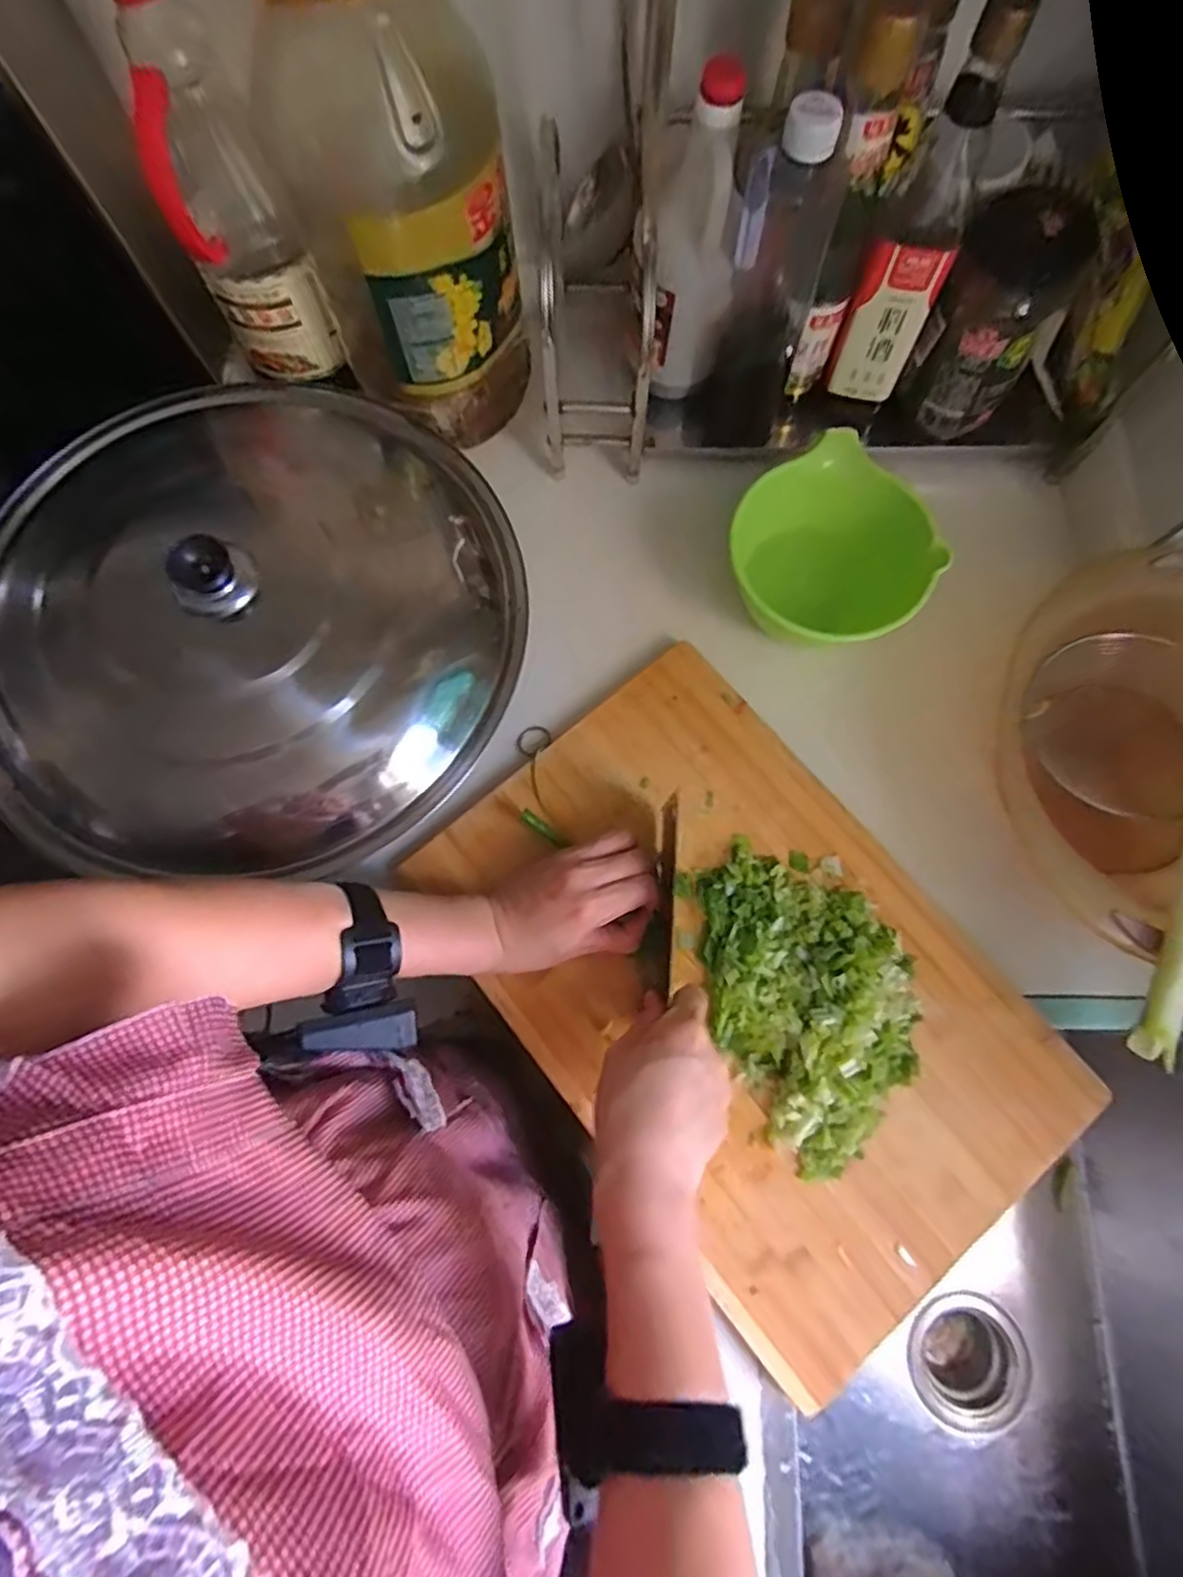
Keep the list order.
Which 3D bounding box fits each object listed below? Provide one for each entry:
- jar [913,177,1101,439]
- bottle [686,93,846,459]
[{"bbox_3d":[0.308,-0.360,0.517,0.080,0.144,0.088,0,76,1],"label":"jar"},{"bbox_3d":[0.127,-0.366,0.510,0.078,0.257,0.058,9,76,3],"label":"bottle"}]

